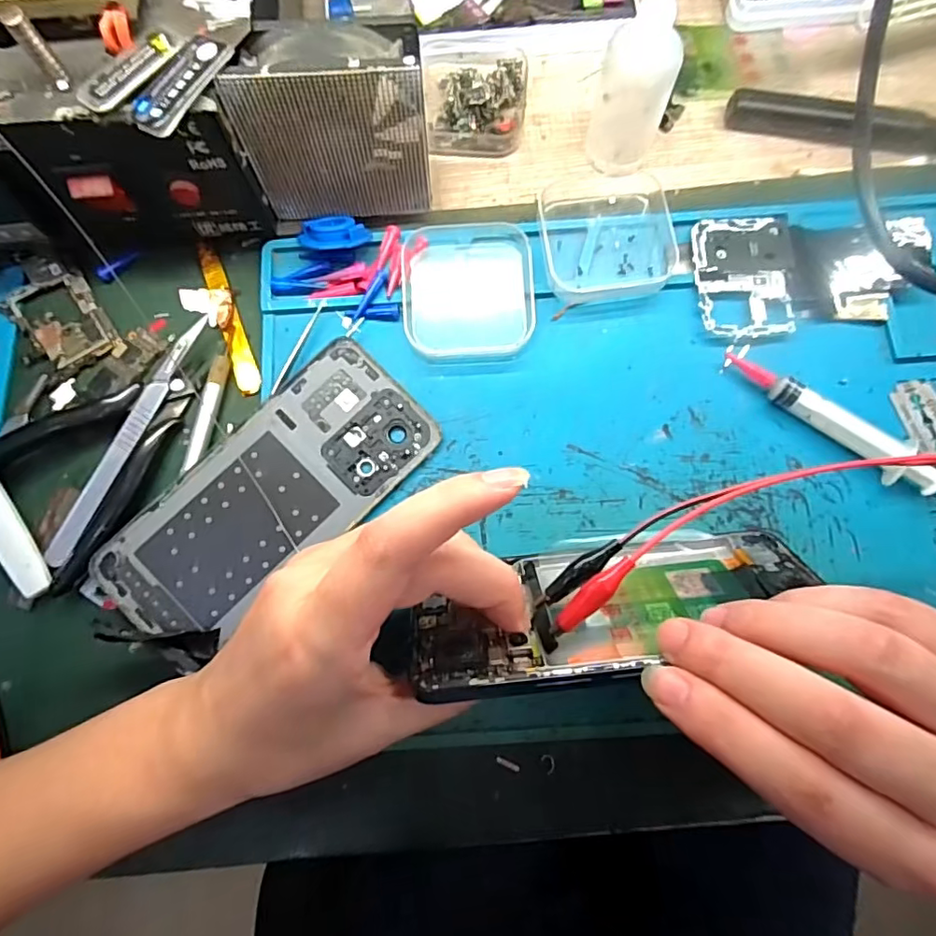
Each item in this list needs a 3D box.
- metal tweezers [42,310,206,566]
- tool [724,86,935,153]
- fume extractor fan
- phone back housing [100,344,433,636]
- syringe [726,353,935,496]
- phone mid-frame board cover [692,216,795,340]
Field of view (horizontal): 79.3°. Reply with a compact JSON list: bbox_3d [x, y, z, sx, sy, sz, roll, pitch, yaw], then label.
[{"bbox_3d":[-0.162,-0.017,0.270,0.014,0.008,0.134,24,79,6],"label":"metal tweezers"},{"bbox_3d":[0.206,-0.186,0.306,0.125,0.015,0.016,10,78,3],"label":"tool"},{"bbox_3d":[-0.058,-0.152,0.257,0.078,0.082,0.029,-5,78,0],"label":"fume extractor fan"},{"bbox_3d":[-0.089,0.013,0.262,0.070,0.009,0.156,43,82,9],"label":"phone back housing"},{"bbox_3d":[0.168,-0.023,0.261,0.103,0.015,0.019,43,82,9],"label":"syringe"},{"bbox_3d":[0.138,-0.096,0.282,0.048,0.005,0.065,1,78,1],"label":"phone mid-frame board cover"}]

